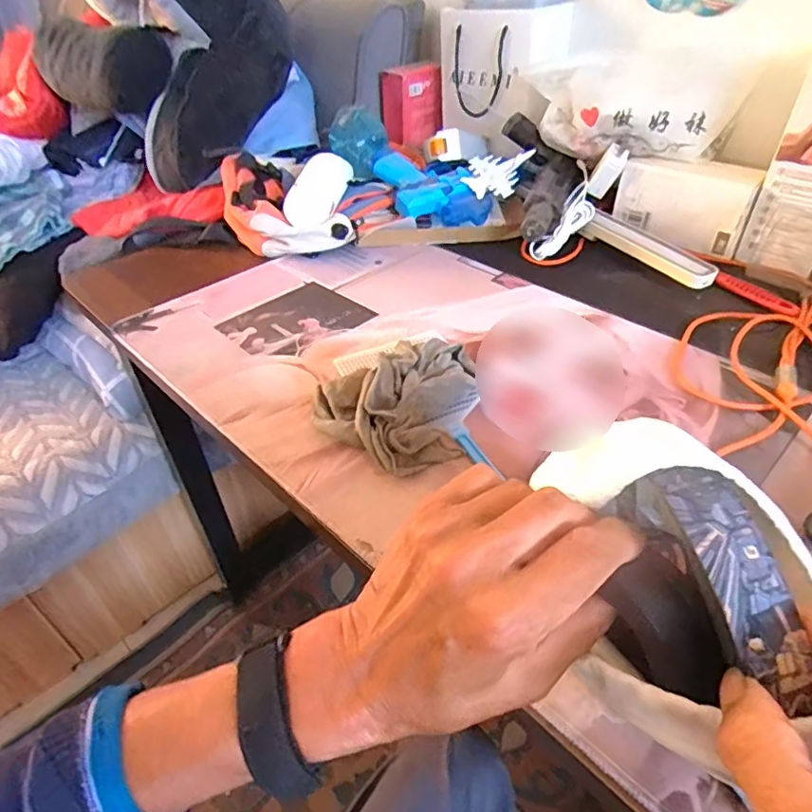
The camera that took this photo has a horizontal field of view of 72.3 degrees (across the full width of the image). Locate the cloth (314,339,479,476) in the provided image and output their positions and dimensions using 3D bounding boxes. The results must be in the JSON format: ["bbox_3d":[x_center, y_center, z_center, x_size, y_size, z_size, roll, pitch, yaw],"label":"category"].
[{"bbox_3d":[0.008,-0.014,0.481,0.162,0.064,0.127,-32,49,-28],"label":"cloth"}]

